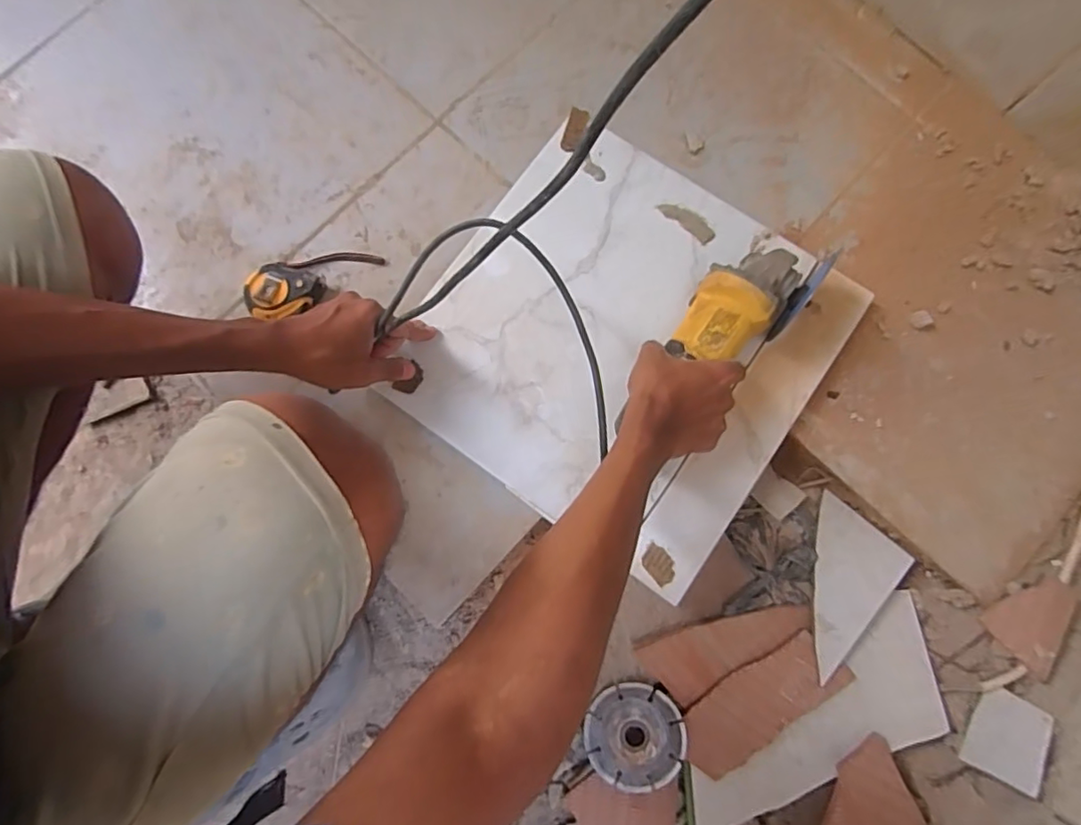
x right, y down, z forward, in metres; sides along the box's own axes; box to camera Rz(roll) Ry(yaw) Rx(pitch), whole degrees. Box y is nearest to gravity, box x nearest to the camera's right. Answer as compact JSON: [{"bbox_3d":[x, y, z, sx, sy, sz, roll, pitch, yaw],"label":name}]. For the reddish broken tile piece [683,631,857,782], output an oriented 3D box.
[{"bbox_3d":[0.222,0.290,0.576,0.175,0.008,0.065,-30,63,-10],"label":"reddish broken tile piece"}]

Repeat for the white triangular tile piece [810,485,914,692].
[{"bbox_3d":[0.306,0.178,0.607,0.158,0.010,0.100,-43,61,-14],"label":"white triangular tile piece"}]

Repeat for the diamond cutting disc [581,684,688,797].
[{"bbox_3d":[0.094,0.320,0.565,0.091,0.008,0.097,-1,81,6],"label":"diamond cutting disc"}]

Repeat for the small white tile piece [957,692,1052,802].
[{"bbox_3d":[0.437,0.303,0.536,0.092,0.058,0.010,-34,104,-31],"label":"small white tile piece"}]

